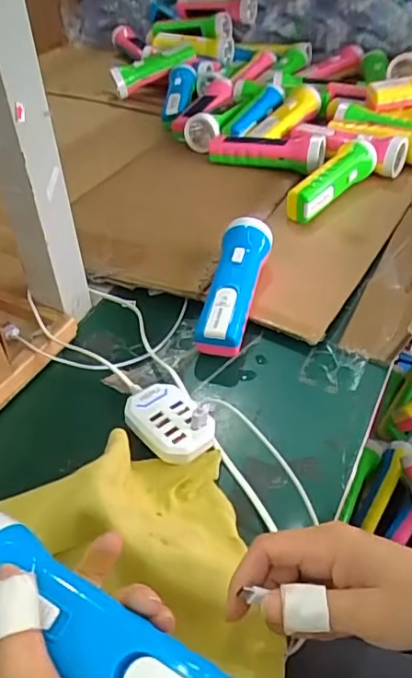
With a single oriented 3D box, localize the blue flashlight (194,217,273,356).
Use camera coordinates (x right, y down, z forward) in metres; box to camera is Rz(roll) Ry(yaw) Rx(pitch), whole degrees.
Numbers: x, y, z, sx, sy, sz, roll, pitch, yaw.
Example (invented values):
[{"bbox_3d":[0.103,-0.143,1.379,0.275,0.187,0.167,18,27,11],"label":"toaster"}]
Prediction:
[{"bbox_3d":[0.028,-0.051,0.545,0.050,0.057,0.166,7,43,11],"label":"blue flashlight"}]

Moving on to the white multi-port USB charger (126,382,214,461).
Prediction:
[{"bbox_3d":[-0.030,0.069,0.441,0.051,0.025,0.077,-32,54,-30],"label":"white multi-port USB charger"}]

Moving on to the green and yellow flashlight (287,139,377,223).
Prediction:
[{"bbox_3d":[0.167,-0.203,0.709,0.044,0.044,0.172,26,50,28],"label":"green and yellow flashlight"}]

